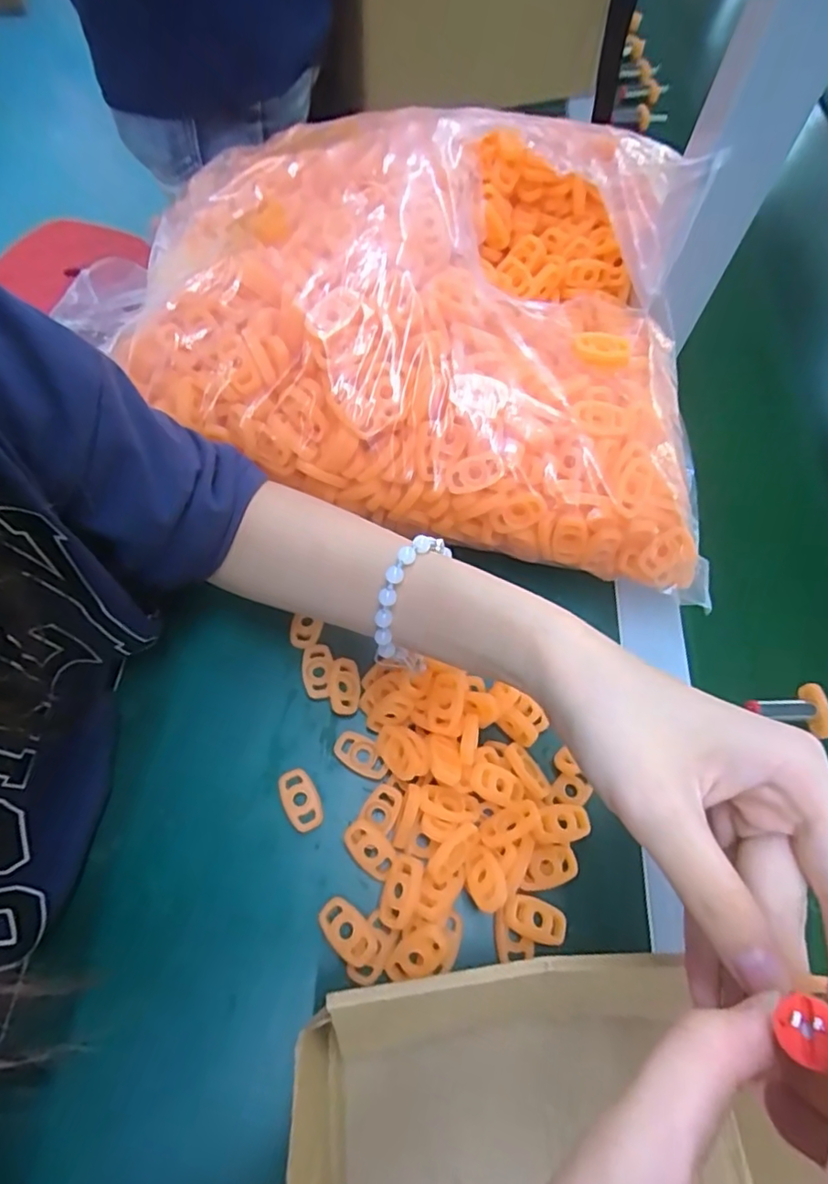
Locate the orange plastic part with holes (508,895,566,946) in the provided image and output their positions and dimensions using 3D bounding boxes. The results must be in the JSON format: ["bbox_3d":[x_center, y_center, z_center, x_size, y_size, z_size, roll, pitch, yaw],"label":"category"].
[{"bbox_3d":[0.060,0.160,0.285,0.029,0.006,0.018,15,62,5],"label":"orange plastic part with holes"}]

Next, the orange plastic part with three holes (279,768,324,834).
[{"bbox_3d":[-0.060,0.111,0.313,0.018,0.006,0.033,-23,65,-14],"label":"orange plastic part with three holes"}]

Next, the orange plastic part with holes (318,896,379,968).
[{"bbox_3d":[-0.032,0.164,0.282,0.033,0.004,0.018,30,61,30],"label":"orange plastic part with holes"}]

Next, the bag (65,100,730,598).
[{"bbox_3d":[0.020,-0.171,0.357,0.355,0.103,0.254,14,62,5],"label":"bag"}]

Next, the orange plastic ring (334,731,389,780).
[{"bbox_3d":[-0.029,0.091,0.325,0.032,0.008,0.018,30,65,13],"label":"orange plastic ring"}]

